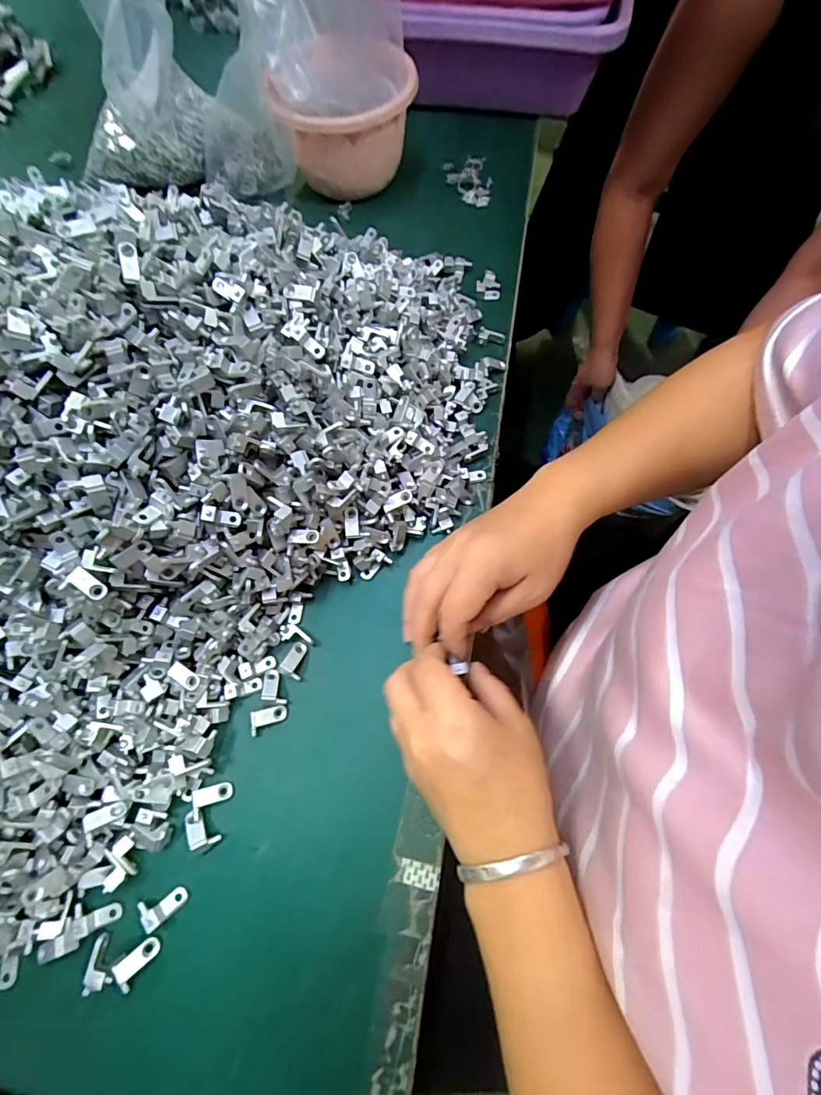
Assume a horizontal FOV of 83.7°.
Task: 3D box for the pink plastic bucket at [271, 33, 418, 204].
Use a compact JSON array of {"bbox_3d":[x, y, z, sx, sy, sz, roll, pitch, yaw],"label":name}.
[{"bbox_3d":[-0.061,-0.415,0.447,0.122,0.088,0.115,5,69,3],"label":"pink plastic bucket"}]

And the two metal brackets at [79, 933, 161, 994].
[{"bbox_3d":[-0.163,0.235,0.257,0.035,0.014,0.024,2,69,2],"label":"two metal brackets"}]

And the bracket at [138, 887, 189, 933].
[{"bbox_3d":[-0.145,0.210,0.269,0.024,0.010,0.015,-28,71,-9],"label":"bracket"}]

